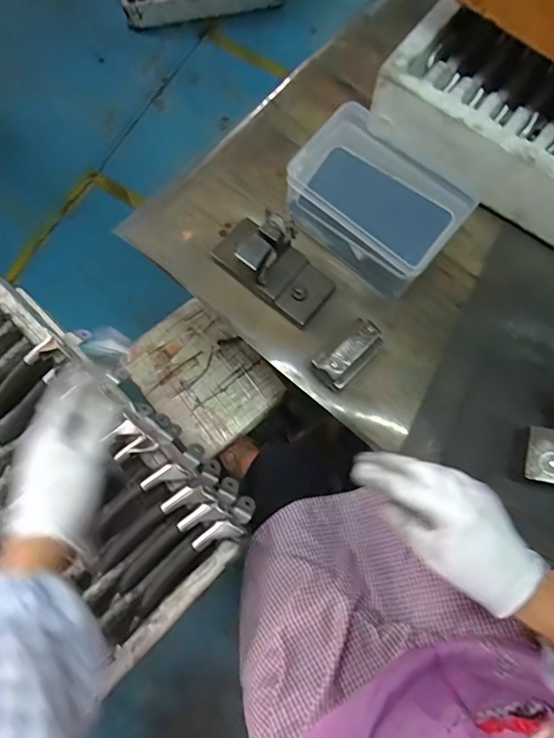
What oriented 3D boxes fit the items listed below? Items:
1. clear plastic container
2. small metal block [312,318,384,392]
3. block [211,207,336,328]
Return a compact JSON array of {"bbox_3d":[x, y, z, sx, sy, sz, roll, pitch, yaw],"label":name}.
[{"bbox_3d":[0.099,-0.183,0.522,0.193,0.076,0.116,41,78,10],"label":"clear plastic container"},{"bbox_3d":[0.074,-0.014,0.490,0.070,0.051,0.038,-43,79,-11],"label":"small metal block"},{"bbox_3d":[-0.005,-0.114,0.500,0.130,0.064,0.066,38,77,9],"label":"block"}]

